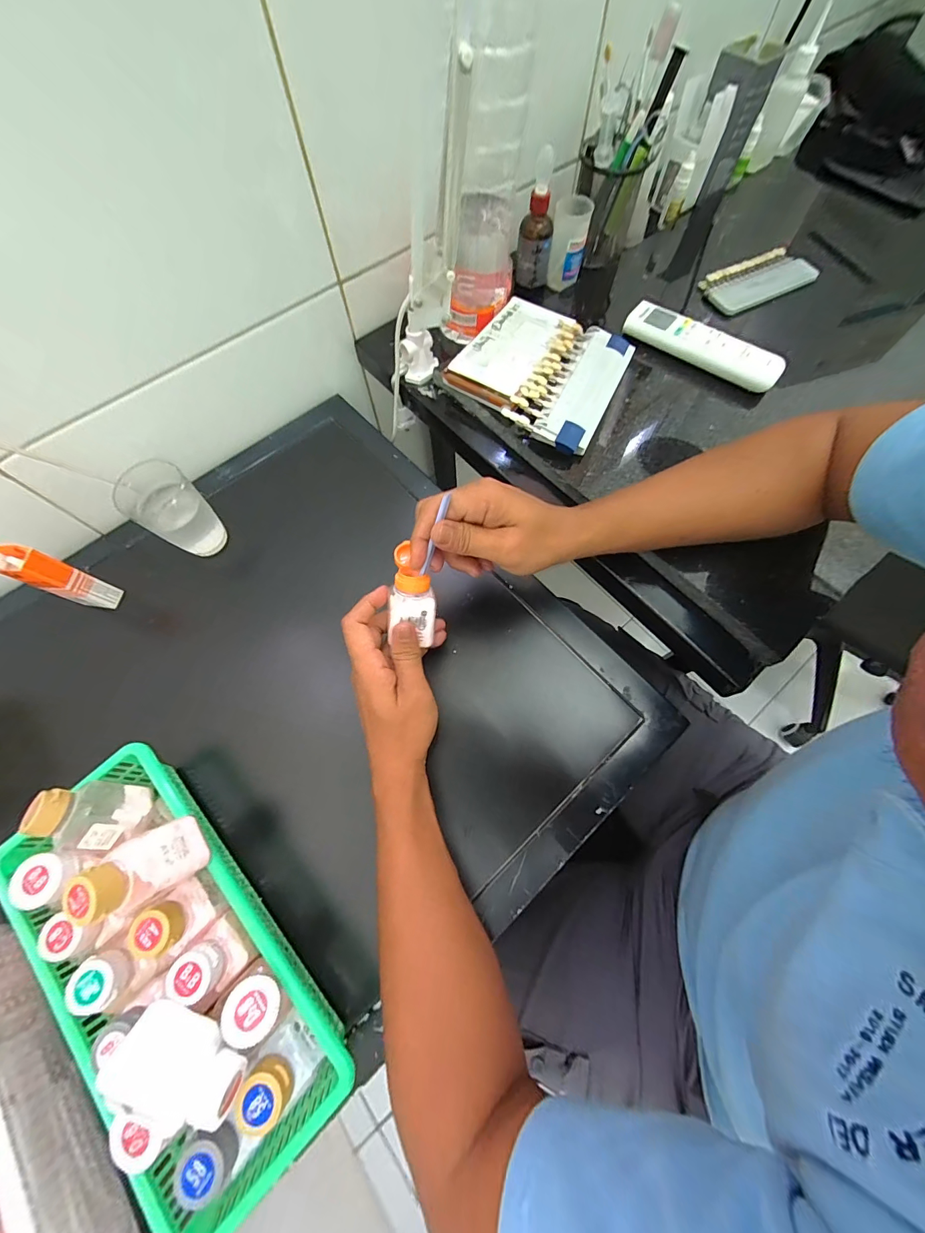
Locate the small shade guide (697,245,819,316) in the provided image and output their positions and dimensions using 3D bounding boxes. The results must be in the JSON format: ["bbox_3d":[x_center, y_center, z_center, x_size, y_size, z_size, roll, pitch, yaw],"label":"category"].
[{"bbox_3d":[0.381,-0.435,0.504,0.151,0.014,0.065,-29,71,-9],"label":"small shade guide"}]

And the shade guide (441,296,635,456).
[{"bbox_3d":[0.084,-0.275,0.440,0.175,0.028,0.169,27,72,11],"label":"shade guide"}]

